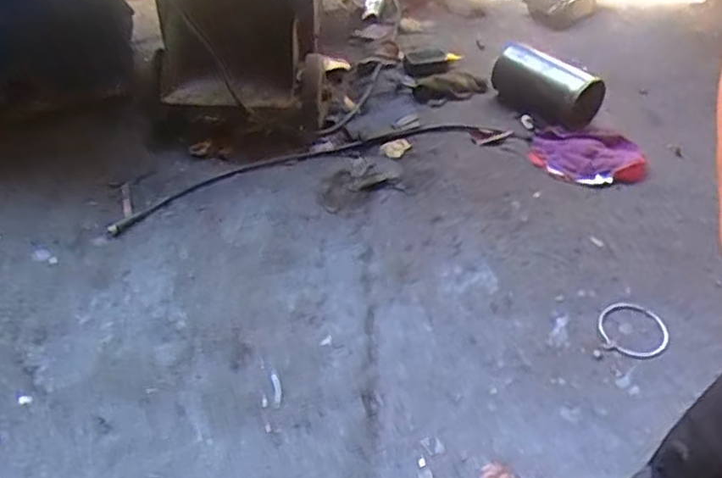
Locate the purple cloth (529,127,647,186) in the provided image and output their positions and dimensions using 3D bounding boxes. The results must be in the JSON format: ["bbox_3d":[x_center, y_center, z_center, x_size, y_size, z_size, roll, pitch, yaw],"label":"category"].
[{"bbox_3d":[0.445,-0.171,1.314,0.209,0.033,0.147,5,45,5],"label":"purple cloth"}]

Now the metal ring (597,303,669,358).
[{"bbox_3d":[0.408,0.134,1.009,0.100,0.004,0.107,0,44,0],"label":"metal ring"}]

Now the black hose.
[{"bbox_3d":[-0.085,-0.147,1.303,0.785,0.016,0.097,-17,47,-17],"label":"black hose"}]

